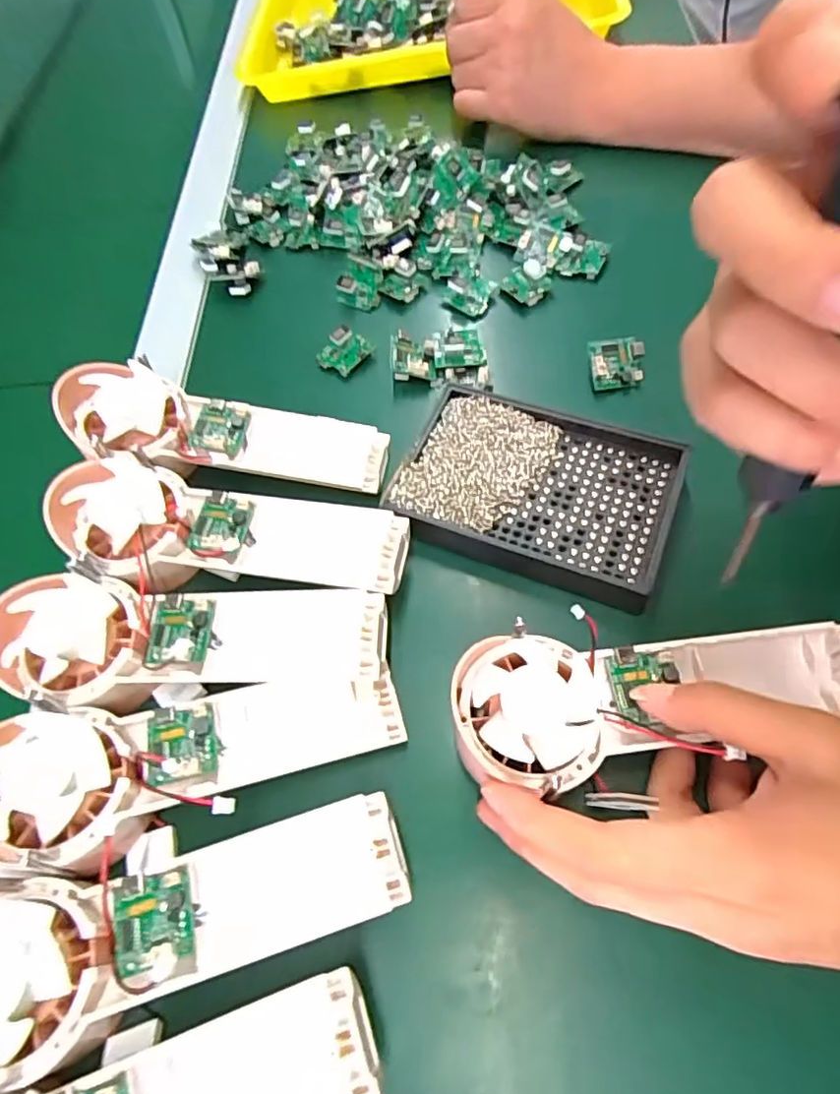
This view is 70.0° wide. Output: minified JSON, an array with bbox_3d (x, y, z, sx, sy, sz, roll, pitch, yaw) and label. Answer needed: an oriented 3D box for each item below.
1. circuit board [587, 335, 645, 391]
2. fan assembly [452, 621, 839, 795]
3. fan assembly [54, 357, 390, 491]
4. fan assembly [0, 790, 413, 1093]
[{"bbox_3d":[0.117,-0.109,0.354,0.035,0.007,0.029,-8,87,-10],"label":"circuit board"},{"bbox_3d":[0.101,0.059,0.248,0.172,0.024,0.058,-5,62,-6],"label":"fan assembly"},{"bbox_3d":[-0.109,-0.061,0.339,0.178,0.030,0.055,13,67,-3],"label":"fan assembly"},{"bbox_3d":[-0.094,0.139,0.230,0.176,0.044,0.062,-21,68,-7],"label":"fan assembly"}]

